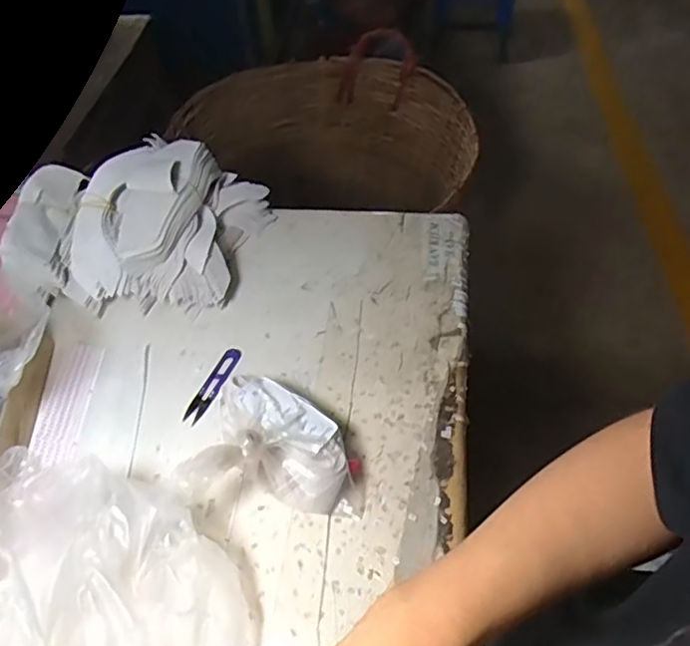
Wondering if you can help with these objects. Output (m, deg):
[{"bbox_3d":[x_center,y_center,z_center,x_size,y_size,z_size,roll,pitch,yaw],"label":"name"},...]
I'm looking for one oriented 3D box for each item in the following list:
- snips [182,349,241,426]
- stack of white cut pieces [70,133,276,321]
[{"bbox_3d":[-0.153,0.071,0.696,0.023,0.010,0.102,19,55,18],"label":"snips"},{"bbox_3d":[-0.222,-0.138,0.759,0.182,0.135,0.238,10,53,12],"label":"stack of white cut pieces"}]

